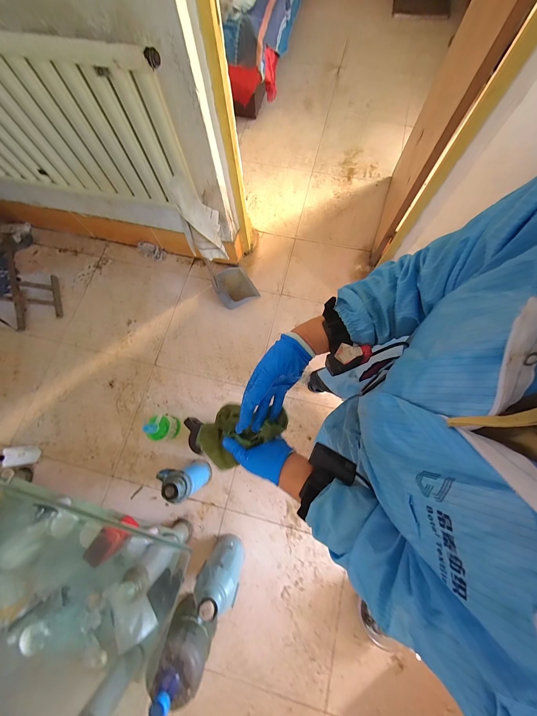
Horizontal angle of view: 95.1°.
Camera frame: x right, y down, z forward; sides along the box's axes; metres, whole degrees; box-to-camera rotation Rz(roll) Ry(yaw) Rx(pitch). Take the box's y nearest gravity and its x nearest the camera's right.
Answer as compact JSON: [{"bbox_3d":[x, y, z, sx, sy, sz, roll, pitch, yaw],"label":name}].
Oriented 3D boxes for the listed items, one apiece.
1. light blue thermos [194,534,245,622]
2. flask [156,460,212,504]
[{"bbox_3d":[-0.181,0.843,0.978,0.162,0.388,0.128,22,77,9],"label":"light blue thermos"},{"bbox_3d":[-0.362,0.524,1.081,0.109,0.364,0.151,-38,76,-7],"label":"flask"}]

